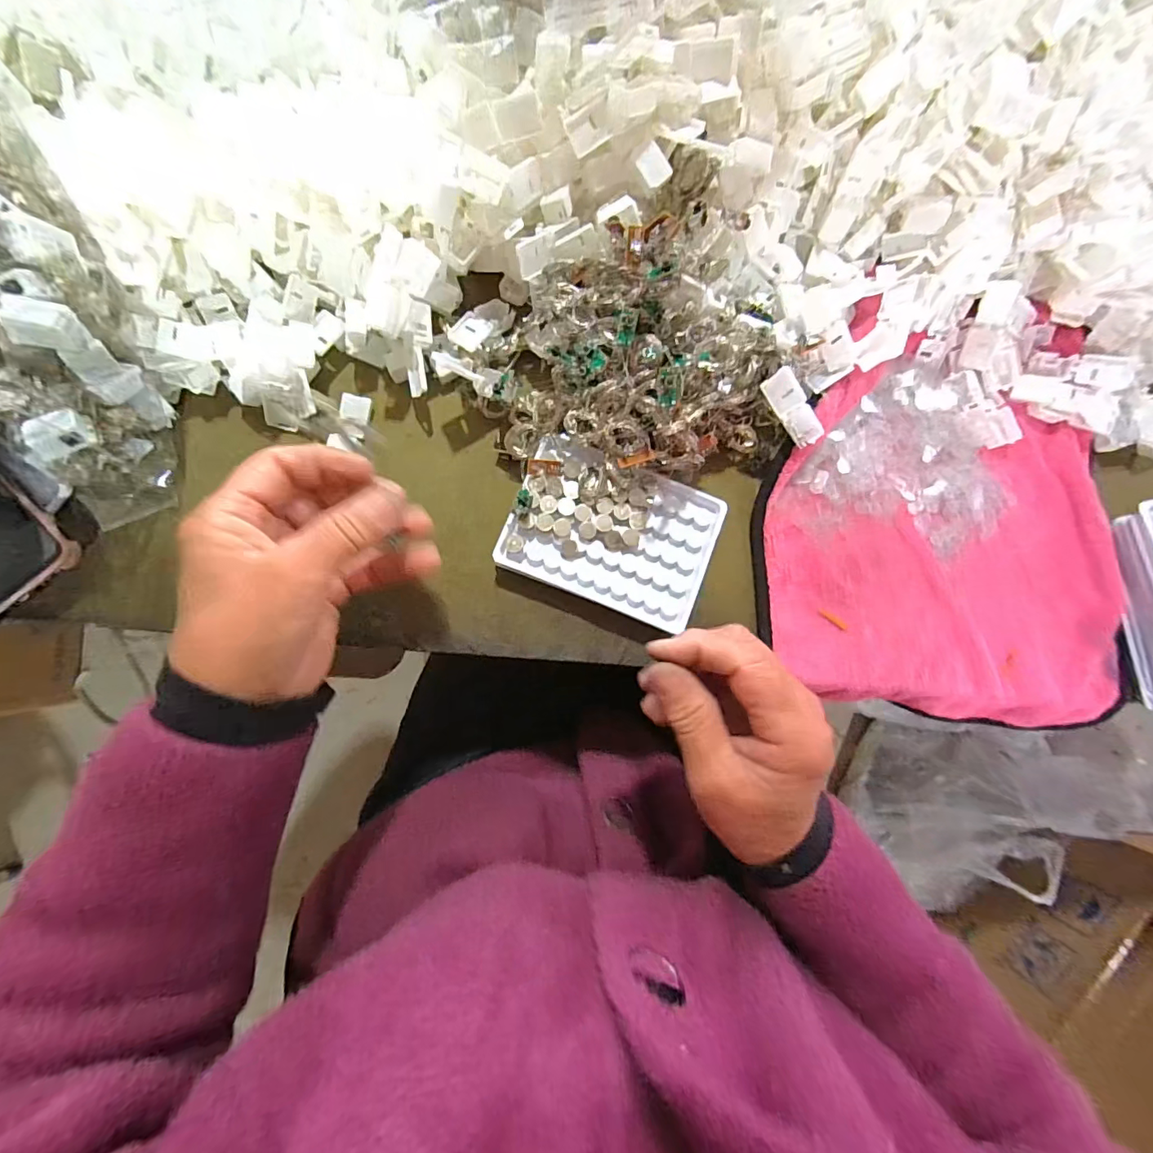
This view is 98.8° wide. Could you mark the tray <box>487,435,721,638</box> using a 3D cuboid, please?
[{"bbox_3d":[0.024,-0.029,0.321,0.129,0.027,0.091,22,82,-2],"label":"tray"}]

